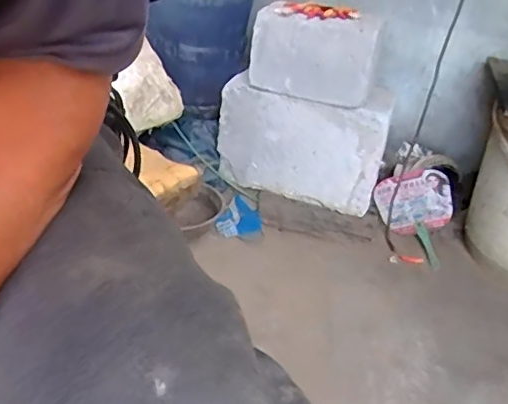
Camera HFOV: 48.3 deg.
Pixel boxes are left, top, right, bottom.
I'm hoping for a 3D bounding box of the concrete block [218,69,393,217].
[{"bbox_3d":[0.107,-0.135,1.252,0.354,0.243,0.143,21,32,21],"label":"concrete block"}]

